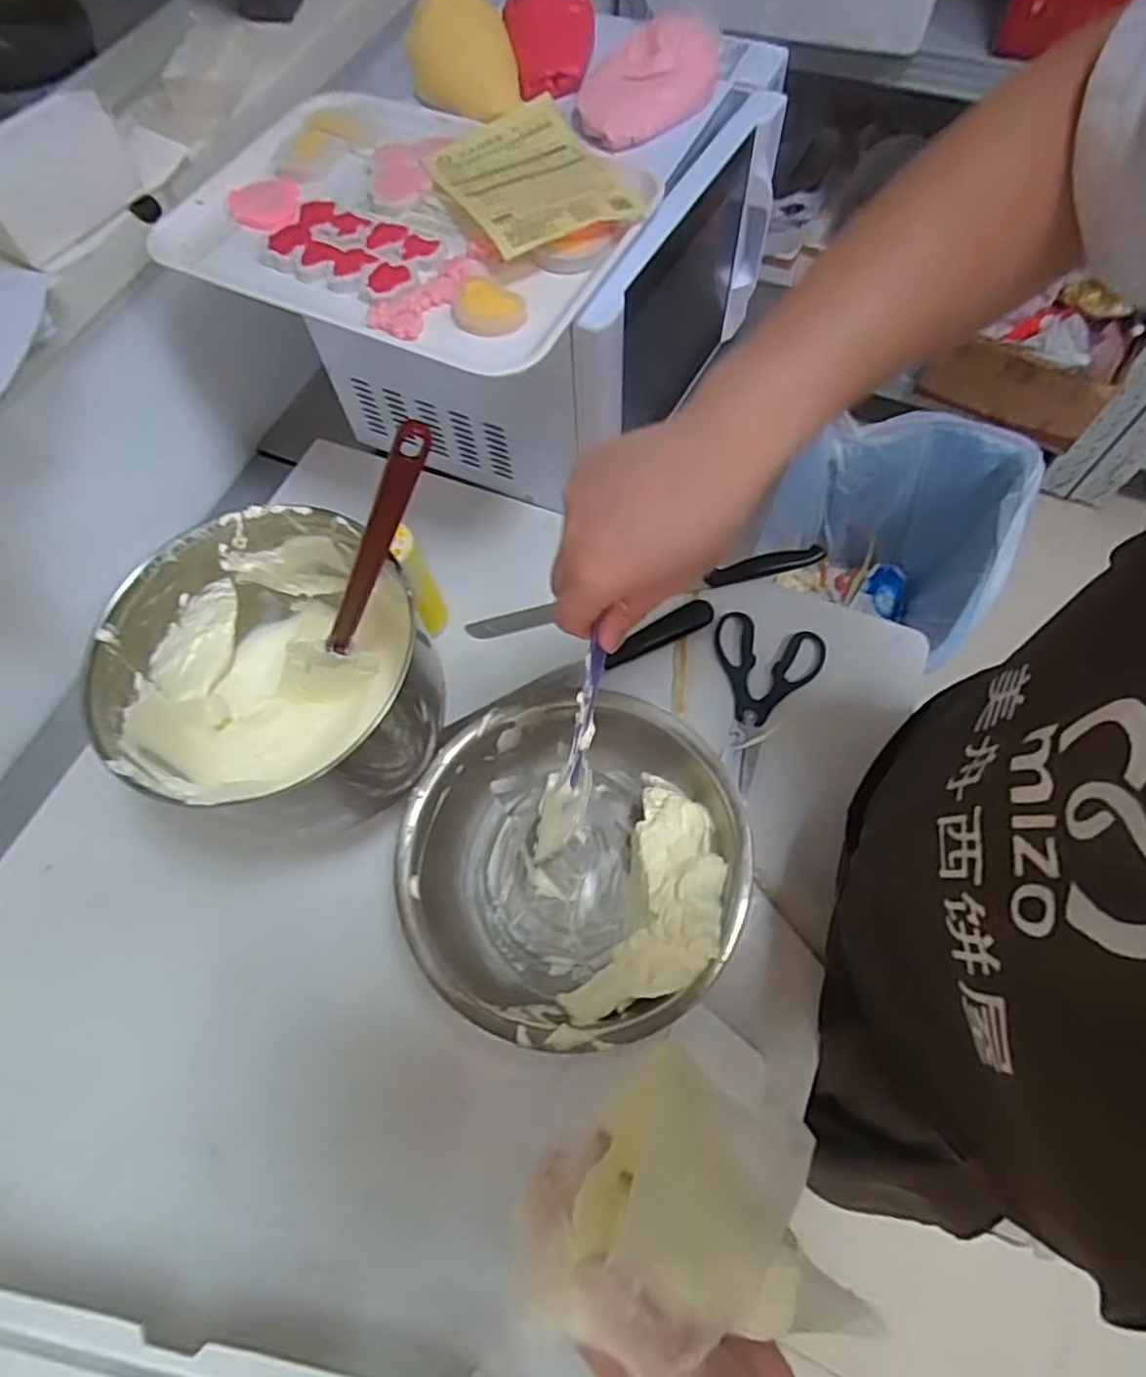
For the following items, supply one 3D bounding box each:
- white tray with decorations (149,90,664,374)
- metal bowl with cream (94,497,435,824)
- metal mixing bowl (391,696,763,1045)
[{"bbox_3d":[-0.141,-0.402,0.588,0.368,0.033,0.286,23,69,13],"label":"white tray with decorations"},{"bbox_3d":[-0.227,0.003,0.572,0.203,0.211,0.193,-1,65,3],"label":"metal bowl with cream"},{"bbox_3d":[0.000,0.137,0.566,0.258,0.085,0.261,-1,65,3],"label":"metal mixing bowl"}]

